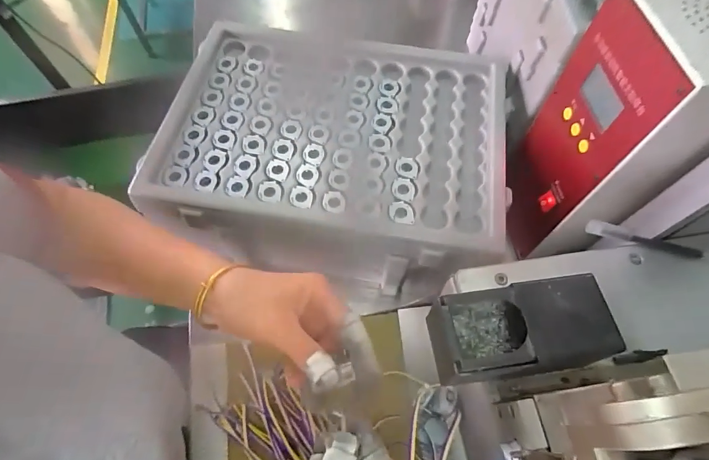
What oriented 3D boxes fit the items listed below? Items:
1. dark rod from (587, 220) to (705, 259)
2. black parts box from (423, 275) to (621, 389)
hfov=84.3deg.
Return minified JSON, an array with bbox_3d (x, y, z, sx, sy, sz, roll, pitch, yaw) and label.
[{"bbox_3d":[0.260,0.008,0.353,0.096,0.009,0.013,14,64,8],"label":"dark rod"},{"bbox_3d":[0.111,0.075,0.281,0.114,0.062,0.064,-8,63,-4],"label":"black parts box"}]

